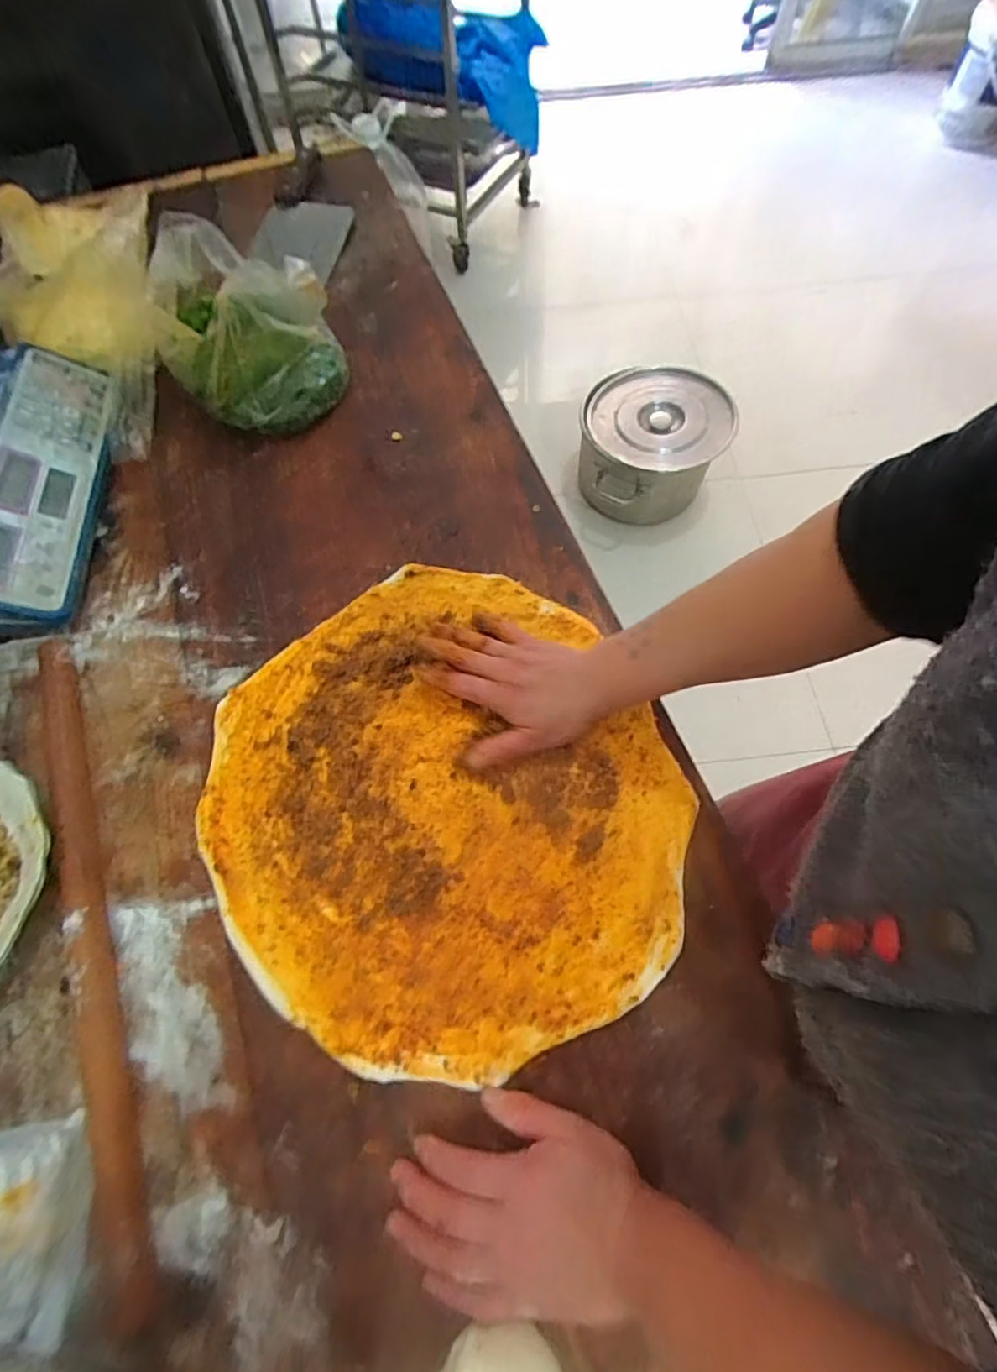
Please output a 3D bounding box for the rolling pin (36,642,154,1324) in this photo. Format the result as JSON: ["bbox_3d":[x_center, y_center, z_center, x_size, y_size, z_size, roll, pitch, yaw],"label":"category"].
[{"bbox_3d":[-0.298,0.164,0.417,0.024,0.023,0.464,-22,66,-8],"label":"rolling pin"}]

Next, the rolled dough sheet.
[{"bbox_3d":[-0.047,0.082,0.468,0.352,0.009,0.383,-26,67,-10],"label":"rolled dough sheet"}]

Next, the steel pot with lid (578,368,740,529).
[{"bbox_3d":[0.390,-0.623,1.460,0.364,0.187,0.370,7,67,5],"label":"steel pot with lid"}]

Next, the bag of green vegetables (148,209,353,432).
[{"bbox_3d":[-0.269,-0.387,0.610,0.174,0.150,0.197,-21,66,-7],"label":"bag of green vegetables"}]

